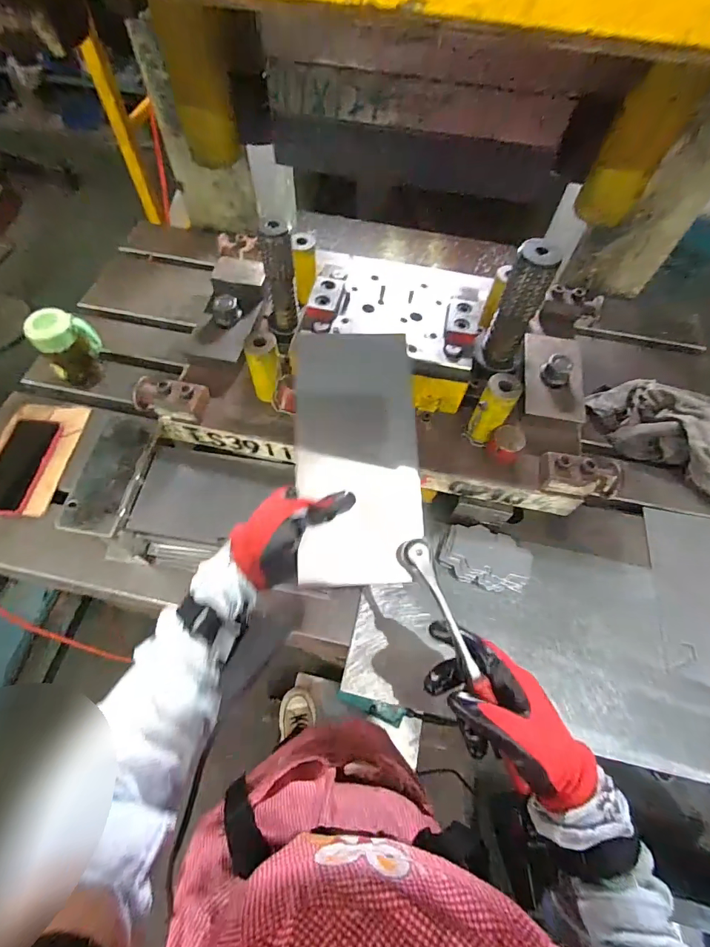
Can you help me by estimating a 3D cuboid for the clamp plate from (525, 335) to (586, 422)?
[{"bbox_3d":[0.282,-0.143,0.597,0.080,0.040,0.145,10,61,3],"label":"clamp plate"}]

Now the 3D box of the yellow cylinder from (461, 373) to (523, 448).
[{"bbox_3d":[0.174,-0.078,0.536,0.041,0.094,0.043,25,63,11],"label":"yellow cylinder"}]

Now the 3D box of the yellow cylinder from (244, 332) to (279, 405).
[{"bbox_3d":[-0.115,-0.134,0.541,0.037,0.085,0.034,-10,62,-8],"label":"yellow cylinder"}]

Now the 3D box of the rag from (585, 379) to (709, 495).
[{"bbox_3d":[0.552,-0.071,0.700,0.305,0.075,0.157,34,65,15],"label":"rag"}]

